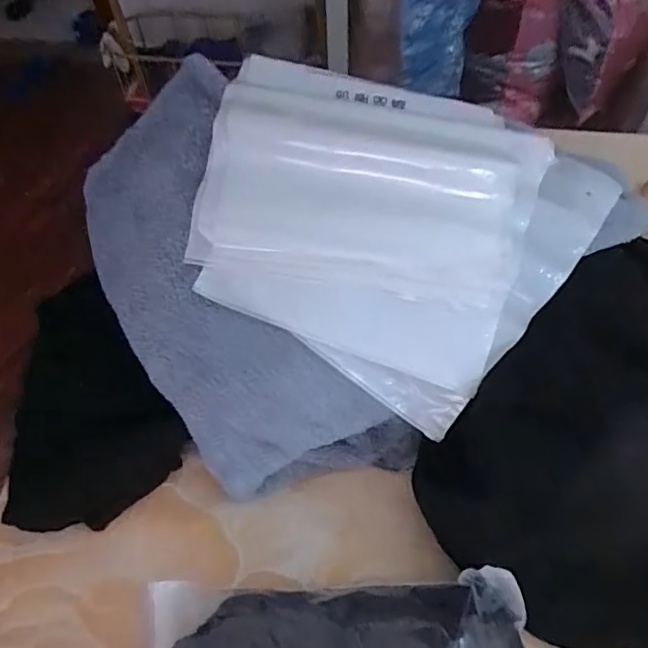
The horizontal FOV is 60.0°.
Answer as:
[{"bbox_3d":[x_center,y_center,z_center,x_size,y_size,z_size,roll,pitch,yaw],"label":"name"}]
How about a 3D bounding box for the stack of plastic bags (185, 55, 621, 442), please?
[{"bbox_3d":[0.074,-0.117,0.644,0.435,0.183,0.352,20,58,16],"label":"stack of plastic bags"}]

